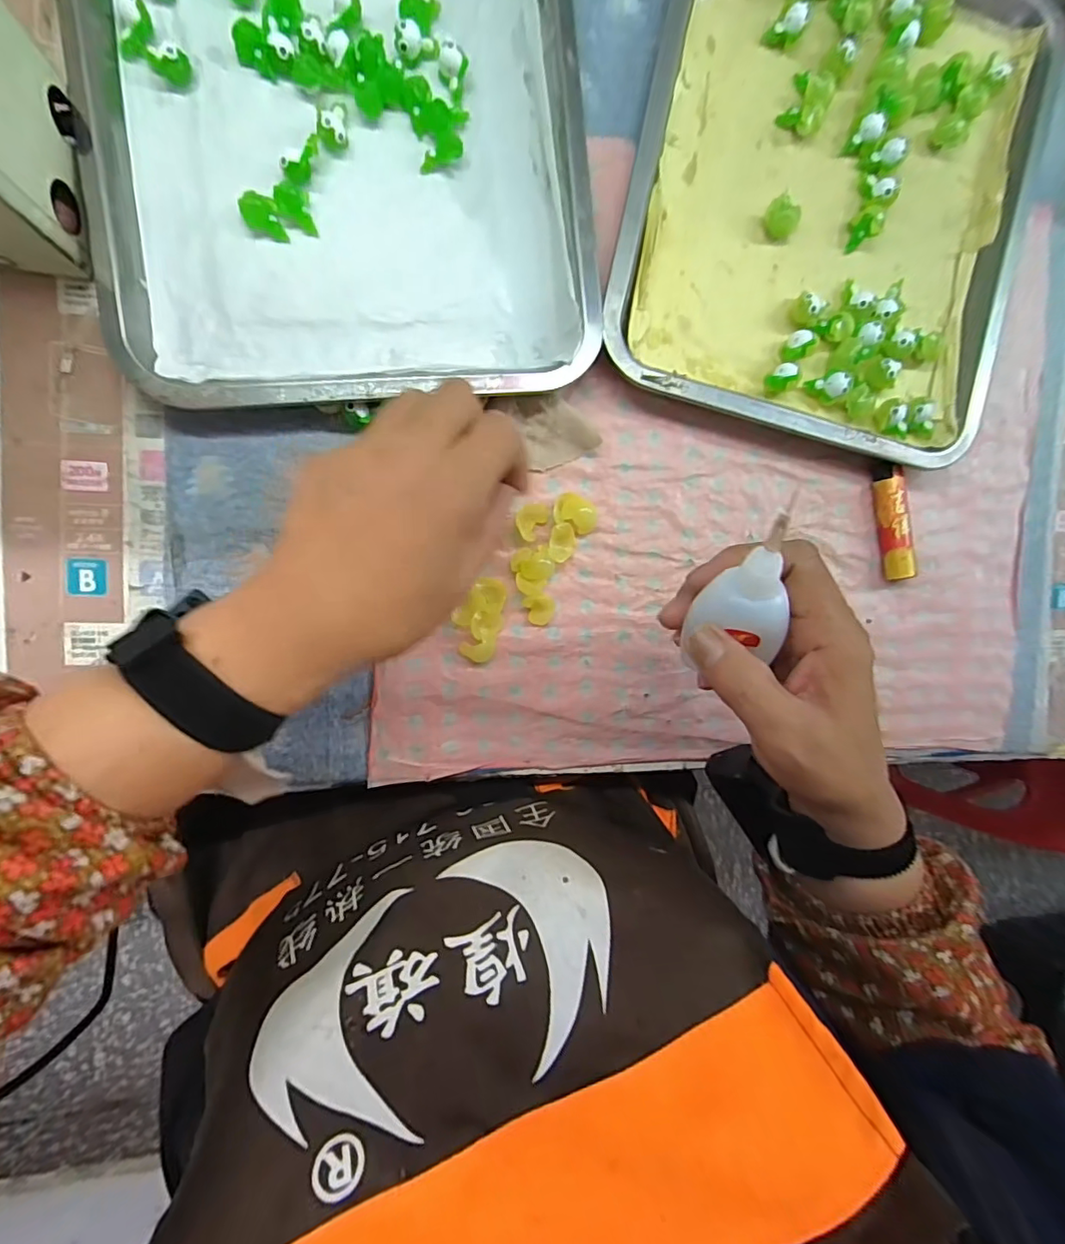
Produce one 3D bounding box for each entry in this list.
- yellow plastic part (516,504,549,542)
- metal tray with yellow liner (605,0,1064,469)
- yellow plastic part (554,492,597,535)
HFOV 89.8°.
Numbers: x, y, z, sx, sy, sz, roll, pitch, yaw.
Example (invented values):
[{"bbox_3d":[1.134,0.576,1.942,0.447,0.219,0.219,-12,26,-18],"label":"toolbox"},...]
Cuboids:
[{"bbox_3d":[-0.002,-0.062,0.327,0.017,0.005,0.021,34,89,-9],"label":"yellow plastic part"},{"bbox_3d":[0.190,-0.284,0.334,0.252,0.022,0.327,12,92,-9],"label":"metal tray with yellow liner"},{"bbox_3d":[0.027,-0.068,0.332,0.029,0.012,0.021,22,91,-9],"label":"yellow plastic part"}]

